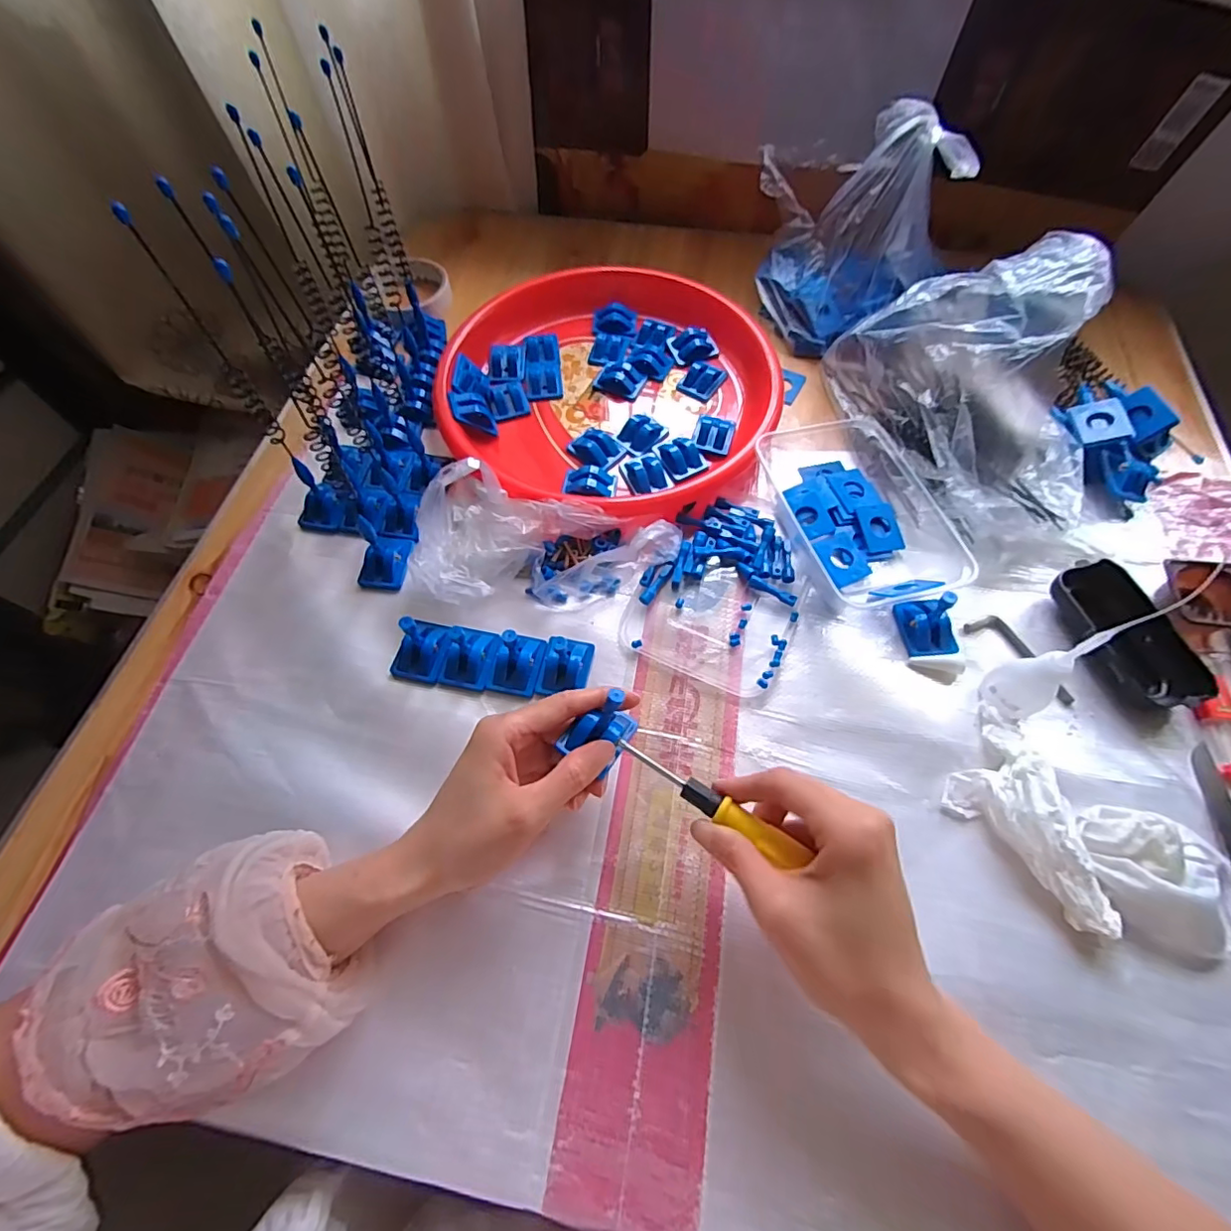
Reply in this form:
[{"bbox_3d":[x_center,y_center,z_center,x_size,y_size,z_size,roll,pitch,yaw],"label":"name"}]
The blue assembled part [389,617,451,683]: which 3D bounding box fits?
[{"bbox_3d":[-0.136,0.021,0.380,0.034,0.038,0.039,14,63,8],"label":"blue assembled part"}]

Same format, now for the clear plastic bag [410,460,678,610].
[{"bbox_3d":[-0.048,-0.061,0.406,0.181,0.065,0.104,5,62,3],"label":"clear plastic bag"}]

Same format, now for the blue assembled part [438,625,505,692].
[{"bbox_3d":[-0.104,0.024,0.383,0.036,0.041,0.043,12,63,7],"label":"blue assembled part"}]

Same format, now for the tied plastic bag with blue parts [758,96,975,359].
[{"bbox_3d":[0.208,-0.347,0.499,0.170,0.147,0.139,14,63,8],"label":"tied plastic bag with blue parts"}]

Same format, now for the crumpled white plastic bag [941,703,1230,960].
[{"bbox_3d":[0.280,0.133,0.321,0.159,0.029,0.088,40,71,17],"label":"crumpled white plastic bag"}]

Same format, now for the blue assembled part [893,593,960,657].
[{"bbox_3d":[0.222,0.003,0.385,0.031,0.042,0.042,-6,65,-2],"label":"blue assembled part"}]

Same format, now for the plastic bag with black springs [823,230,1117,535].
[{"bbox_3d":[0.287,-0.186,0.422,0.136,0.123,0.226,-25,67,-11],"label":"plastic bag with black springs"}]

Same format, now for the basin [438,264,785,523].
[{"bbox_3d":[-0.007,-0.215,0.500,0.281,0.054,0.302,0,62,0],"label":"basin"}]

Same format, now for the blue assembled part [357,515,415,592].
[{"bbox_3d":[-0.177,-0.050,0.414,0.032,0.044,0.044,9,63,5],"label":"blue assembled part"}]

